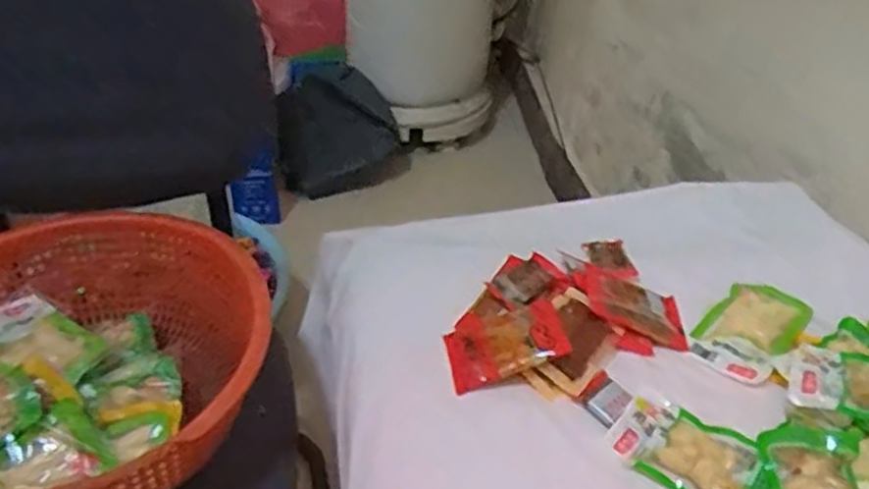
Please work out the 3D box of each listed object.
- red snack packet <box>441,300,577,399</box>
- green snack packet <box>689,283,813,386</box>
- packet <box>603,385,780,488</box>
[{"bbox_3d":[0.064,0.091,0.696,0.106,0.015,0.069,-23,42,1],"label":"red snack packet"},{"bbox_3d":[0.310,0.083,0.748,0.077,0.012,0.138,31,48,30],"label":"green snack packet"},{"bbox_3d":[0.209,0.168,0.617,0.126,0.018,0.076,32,49,32],"label":"packet"}]

